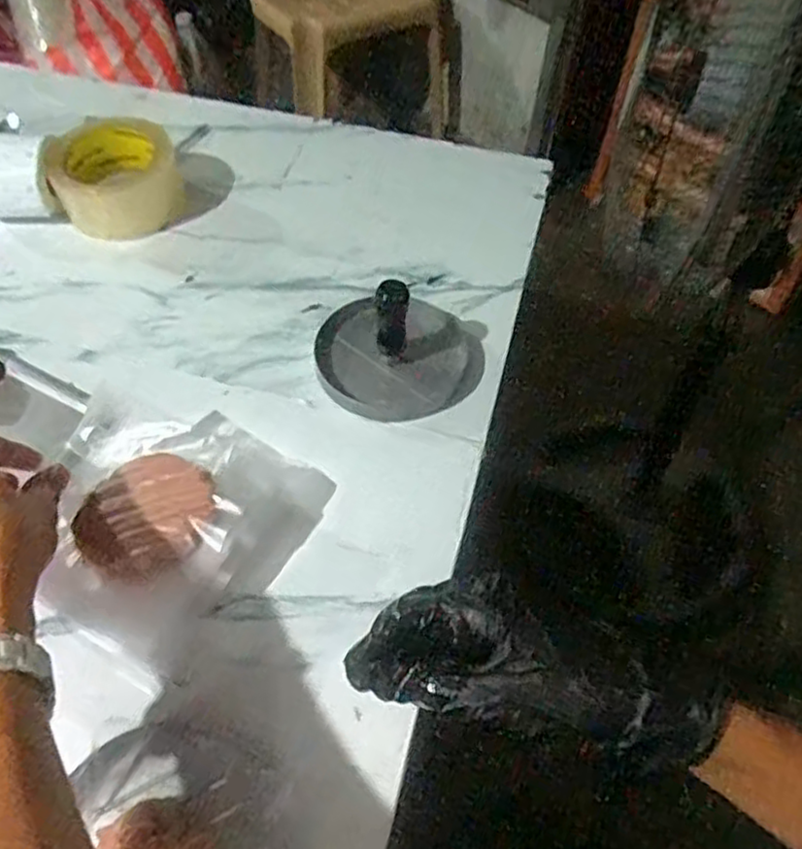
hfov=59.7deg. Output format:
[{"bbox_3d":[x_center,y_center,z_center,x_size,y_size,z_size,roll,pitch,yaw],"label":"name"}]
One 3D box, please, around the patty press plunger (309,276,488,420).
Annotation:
[{"bbox_3d":[0.001,-0.070,0.507,0.126,0.066,0.121,1,54,-2],"label":"patty press plunger"}]

